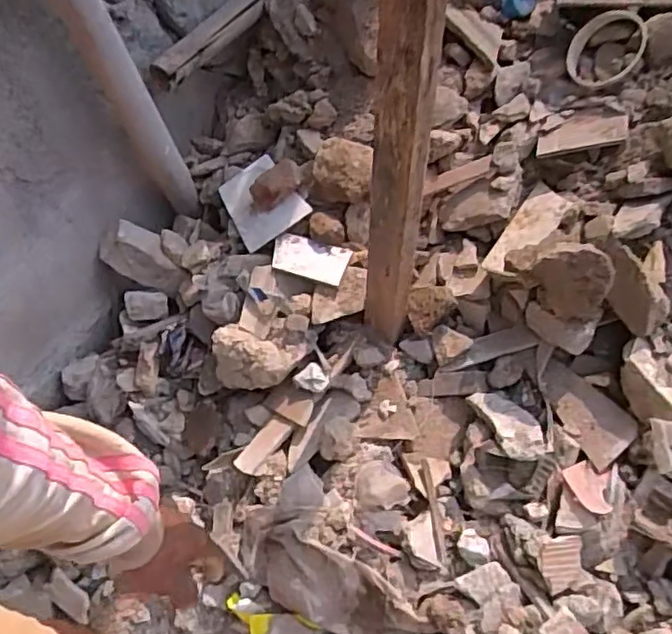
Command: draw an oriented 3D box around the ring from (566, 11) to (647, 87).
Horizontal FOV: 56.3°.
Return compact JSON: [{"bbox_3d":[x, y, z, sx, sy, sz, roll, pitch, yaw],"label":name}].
[{"bbox_3d":[0.433,-0.429,1.011,0.122,0.023,0.126,-15,64,33],"label":"ring"}]

